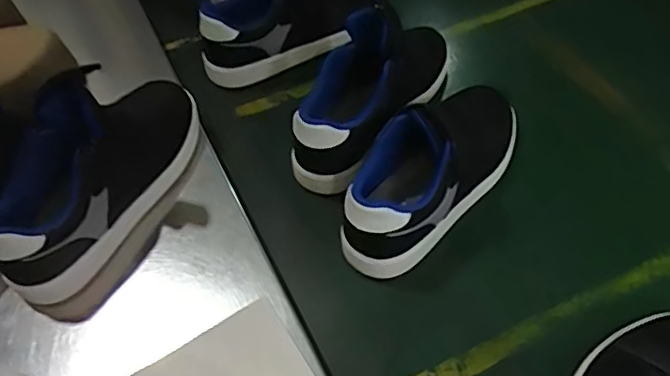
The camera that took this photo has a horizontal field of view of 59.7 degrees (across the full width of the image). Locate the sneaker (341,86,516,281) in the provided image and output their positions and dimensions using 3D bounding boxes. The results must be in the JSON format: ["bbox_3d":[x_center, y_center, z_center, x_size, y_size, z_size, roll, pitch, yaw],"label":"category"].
[{"bbox_3d":[0.088,-0.023,0.509,0.074,0.094,0.217,37,64,26],"label":"sneaker"}]

